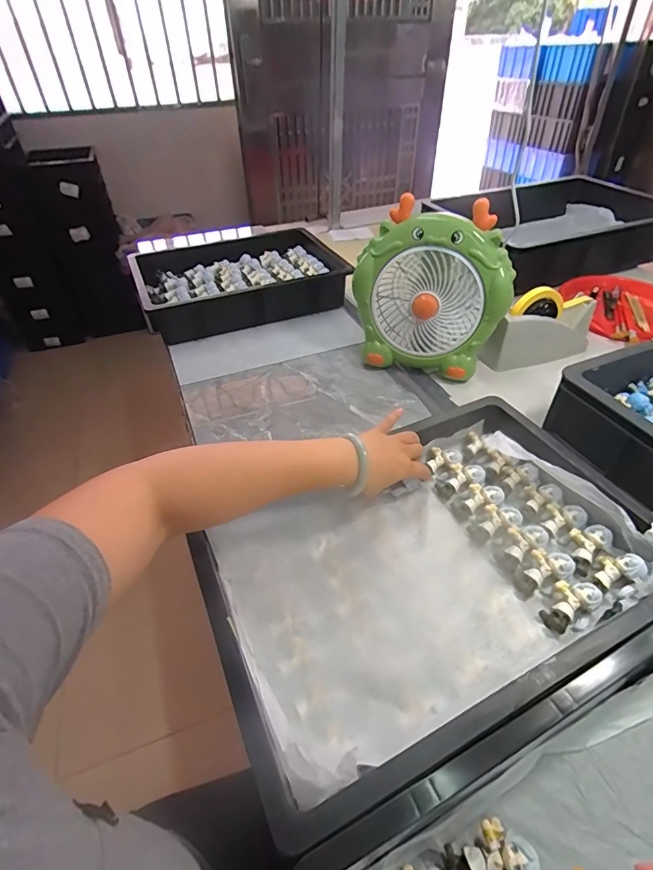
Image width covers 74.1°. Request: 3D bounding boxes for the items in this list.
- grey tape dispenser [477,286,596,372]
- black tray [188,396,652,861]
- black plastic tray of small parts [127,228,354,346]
[{"bbox_3d":[0.395,-0.198,0.810,0.215,0.127,0.061,-12,43,-11],"label":"grey tape dispenser"},{"bbox_3d":[0.102,0.129,0.449,0.429,0.077,0.289,-19,48,-21],"label":"black tray"},{"bbox_3d":[-0.198,-0.352,1.023,0.452,0.115,0.292,-19,45,-18],"label":"black plastic tray of small parts"}]

